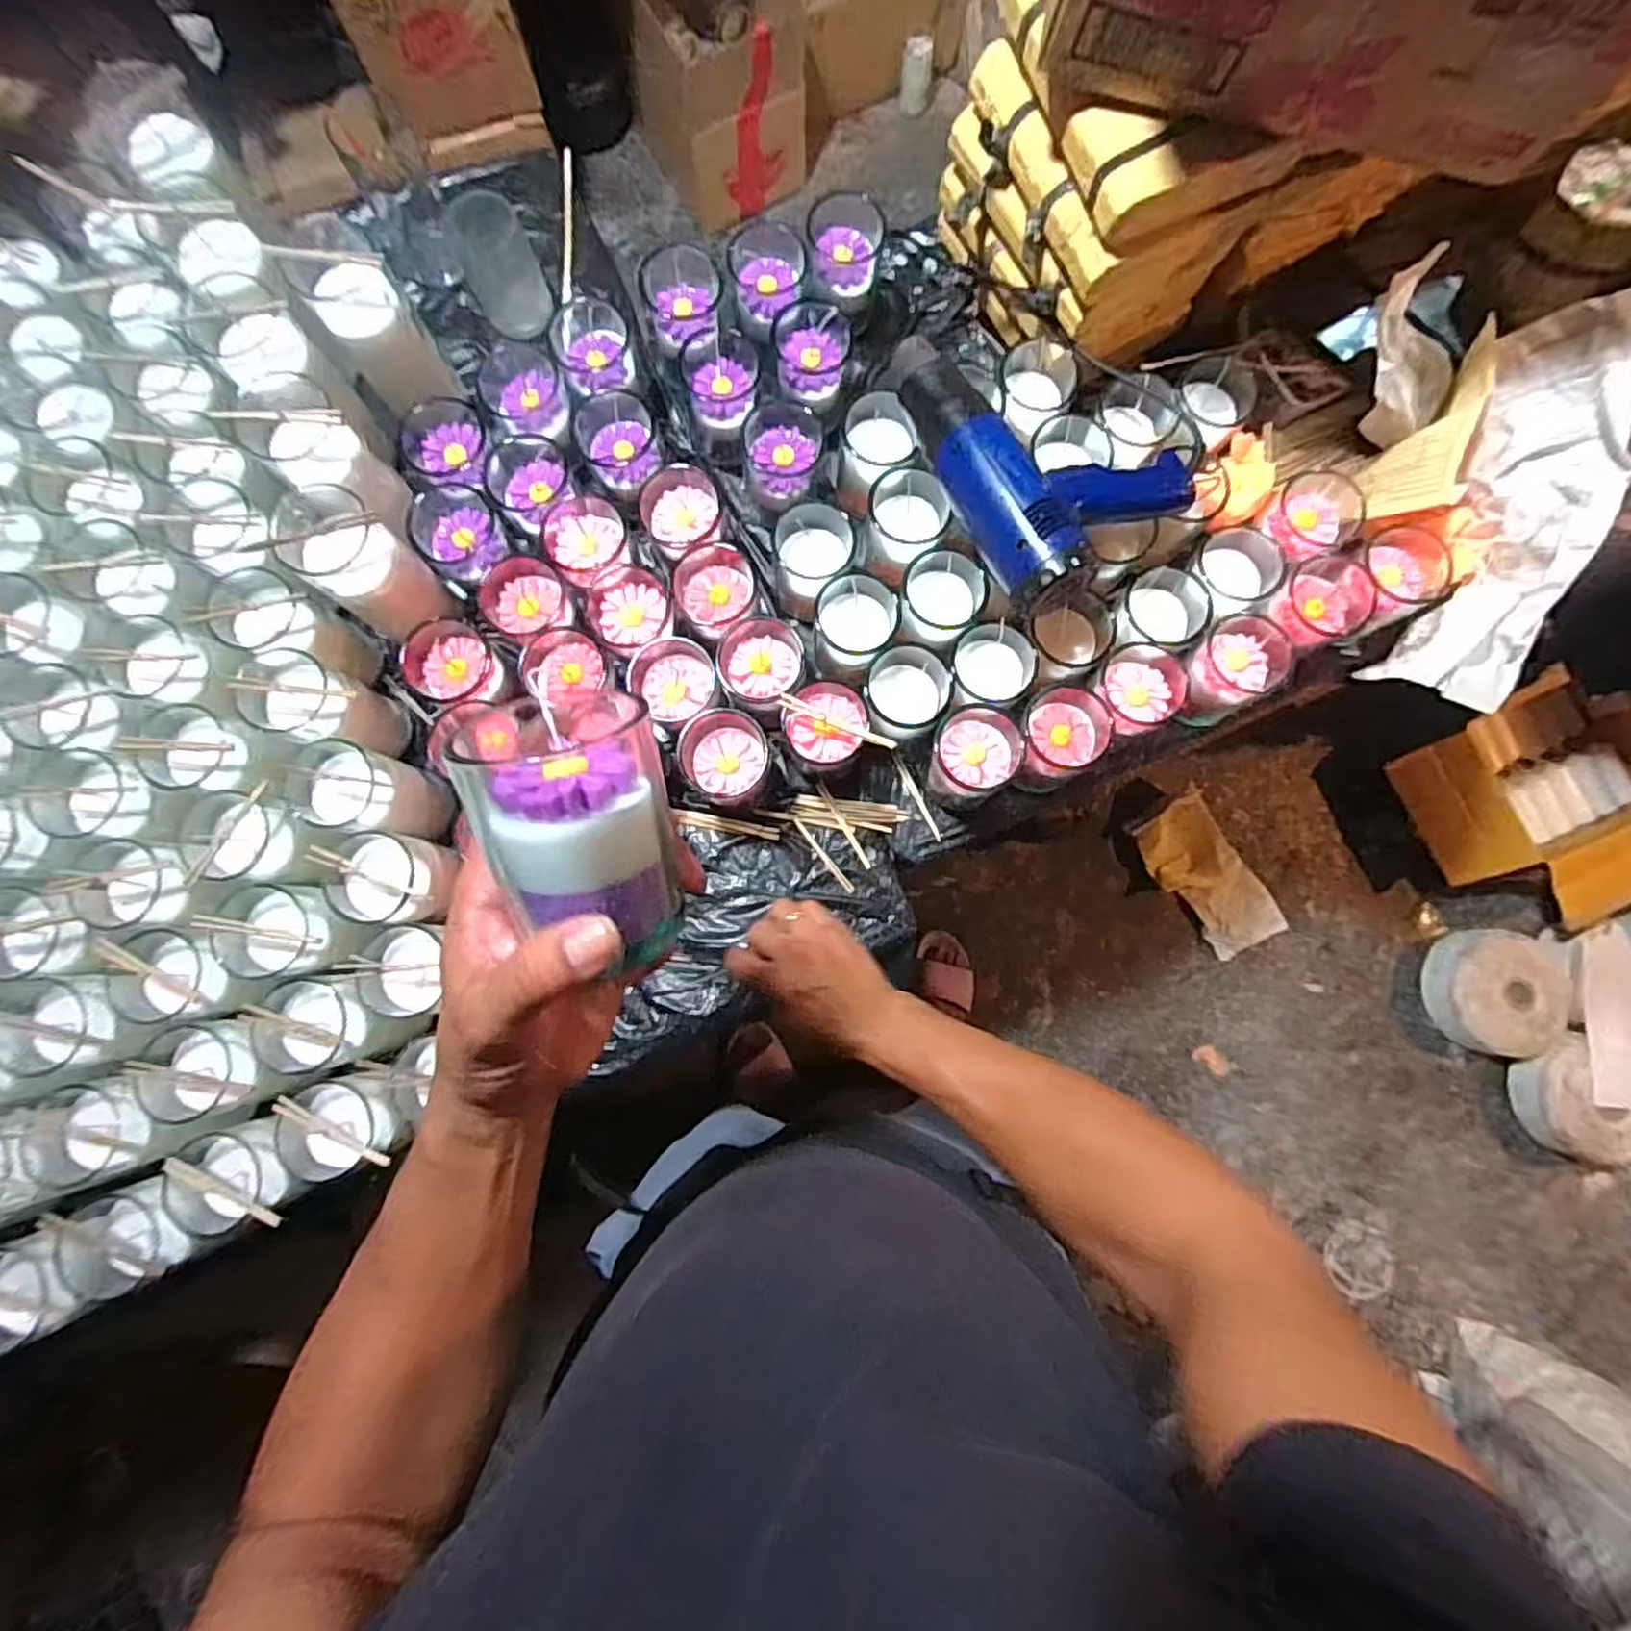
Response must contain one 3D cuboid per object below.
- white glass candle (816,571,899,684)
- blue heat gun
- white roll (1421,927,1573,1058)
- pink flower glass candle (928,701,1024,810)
[{"bbox_3d":[0.033,-0.158,0.641,0.068,0.092,0.068,0,81,-2],"label":"white glass candle"},{"bbox_3d":[0.170,-0.308,0.584,0.186,0.065,0.242,-36,84,-7],"label":"blue heat gun"},{"bbox_3d":[1.212,0.311,1.304,0.205,0.089,0.207,4,81,-1],"label":"white roll"},{"bbox_3d":[0.134,-0.049,0.637,0.075,0.073,0.079,17,81,1],"label":"pink flower glass candle"}]

